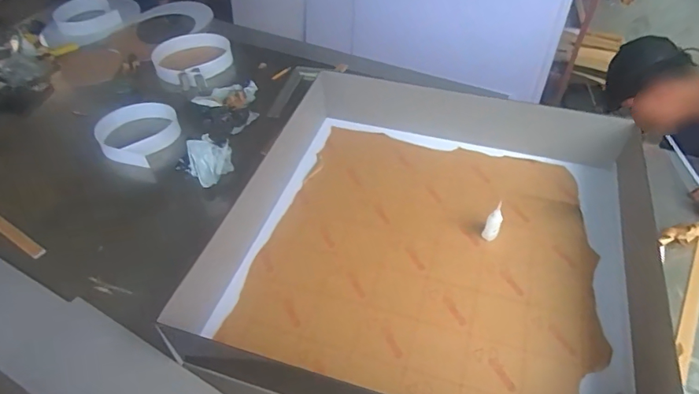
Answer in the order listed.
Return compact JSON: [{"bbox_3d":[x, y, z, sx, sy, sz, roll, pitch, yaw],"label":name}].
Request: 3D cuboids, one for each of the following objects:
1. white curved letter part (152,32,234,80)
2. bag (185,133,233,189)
[{"bbox_3d":[-0.495,-0.430,1.509,0.245,0.072,0.227,-11,46,-11],"label":"white curved letter part"},{"bbox_3d":[-0.323,-0.083,1.114,0.102,0.110,0.059,-18,48,-16],"label":"bag"}]

